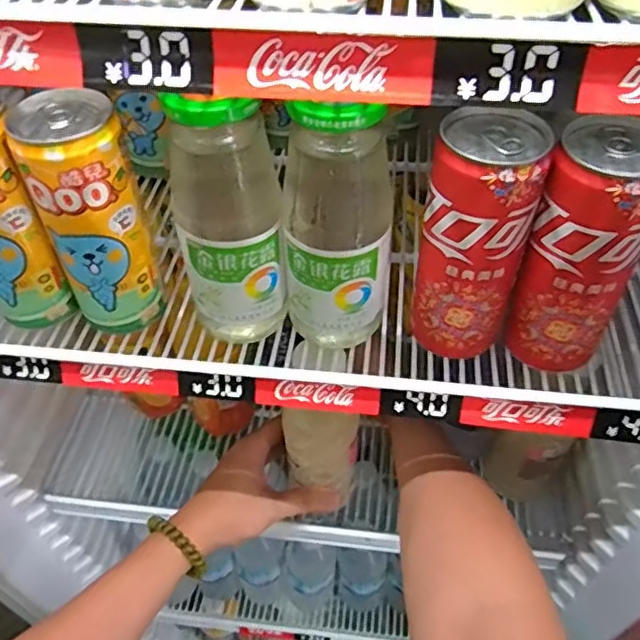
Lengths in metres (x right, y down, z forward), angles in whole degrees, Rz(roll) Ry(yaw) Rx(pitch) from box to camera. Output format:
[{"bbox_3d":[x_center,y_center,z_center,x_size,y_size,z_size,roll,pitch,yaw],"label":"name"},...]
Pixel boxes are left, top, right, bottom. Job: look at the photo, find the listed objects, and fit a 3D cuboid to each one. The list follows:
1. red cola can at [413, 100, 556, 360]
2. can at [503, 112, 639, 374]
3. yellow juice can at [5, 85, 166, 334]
[{"bbox_3d":[0.087,-0.044,0.341,0.053,0.137,0.053,10,50,10],"label":"red cola can"},{"bbox_3d":[0.142,-0.035,0.332,0.053,0.136,0.050,17,52,15],"label":"can"},{"bbox_3d":[-0.132,-0.059,0.362,0.051,0.138,0.053,-17,51,-13],"label":"yellow juice can"}]

